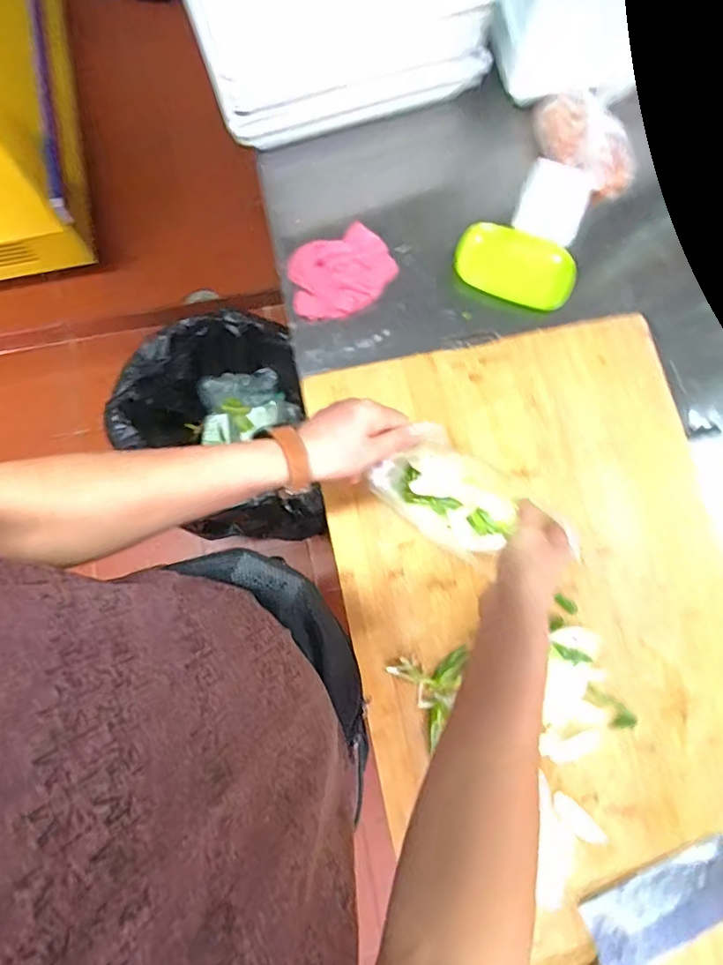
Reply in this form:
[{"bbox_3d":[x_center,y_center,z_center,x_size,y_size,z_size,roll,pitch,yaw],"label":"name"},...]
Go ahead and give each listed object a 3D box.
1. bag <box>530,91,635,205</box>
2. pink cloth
[{"bbox_3d":[0.351,-0.535,0.829,0.099,0.071,0.178,-28,80,-7],"label":"bag"},{"bbox_3d":[-0.033,-0.317,0.789,0.161,0.021,0.121,-23,80,-6],"label":"pink cloth"}]

